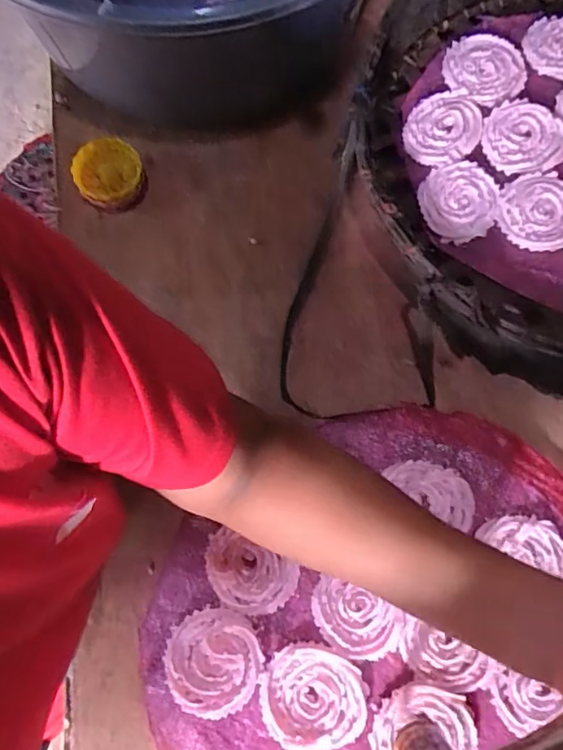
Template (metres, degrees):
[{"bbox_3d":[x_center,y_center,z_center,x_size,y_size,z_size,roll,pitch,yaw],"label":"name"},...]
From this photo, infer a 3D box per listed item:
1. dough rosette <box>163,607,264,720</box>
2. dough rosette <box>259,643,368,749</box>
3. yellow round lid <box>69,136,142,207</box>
[{"bbox_3d":[-0.051,0.218,0.422,0.071,0.009,0.074,0,74,-1],"label":"dough rosette"},{"bbox_3d":[0.024,0.244,0.418,0.078,0.006,0.071,14,74,3],"label":"dough rosette"},{"bbox_3d":[-0.160,-0.187,0.519,0.059,0.032,0.055,0,74,-1],"label":"yellow round lid"}]

